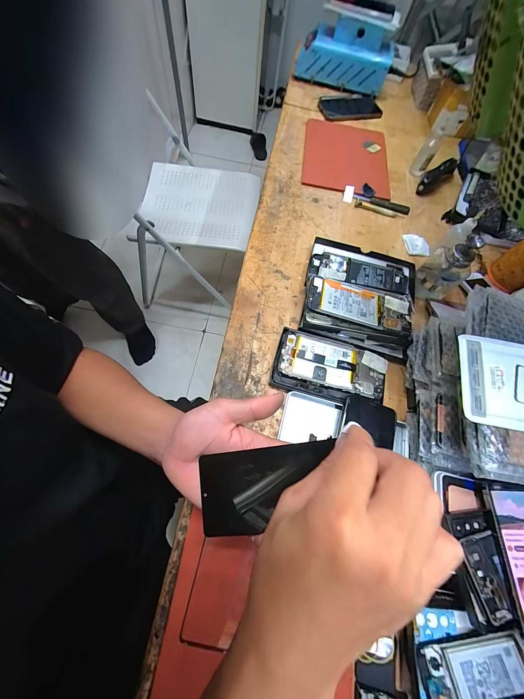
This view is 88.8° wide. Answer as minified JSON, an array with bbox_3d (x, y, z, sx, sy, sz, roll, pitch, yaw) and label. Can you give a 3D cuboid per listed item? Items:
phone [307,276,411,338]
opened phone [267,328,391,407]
[{"bbox_3d":[0.156,-0.072,0.428,0.164,0.009,0.075,15,66,-2],"label":"phone"},{"bbox_3d":[0.105,0.027,0.411,0.168,0.012,0.094,15,66,0],"label":"opened phone"}]

